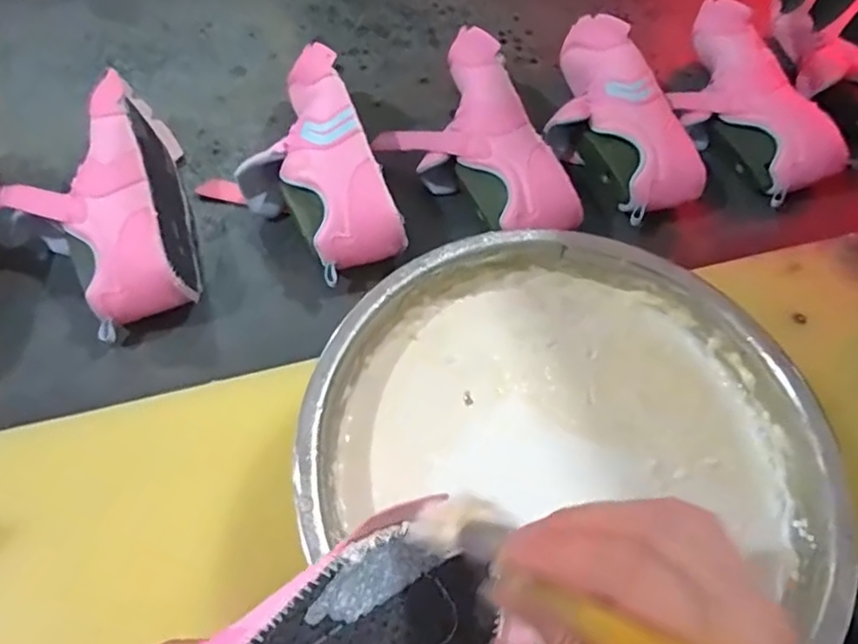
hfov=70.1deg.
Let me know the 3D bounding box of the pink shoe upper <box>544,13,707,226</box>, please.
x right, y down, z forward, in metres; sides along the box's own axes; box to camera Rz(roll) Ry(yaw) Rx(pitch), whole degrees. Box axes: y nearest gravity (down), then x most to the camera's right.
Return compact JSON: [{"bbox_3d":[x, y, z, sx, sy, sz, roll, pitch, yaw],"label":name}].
[{"bbox_3d":[0.192,-0.234,0.702,0.117,0.095,0.283,-15,62,-13],"label":"pink shoe upper"}]

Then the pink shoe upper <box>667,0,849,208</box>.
[{"bbox_3d":[0.355,-0.264,0.720,0.127,0.079,0.284,-19,63,-15],"label":"pink shoe upper"}]

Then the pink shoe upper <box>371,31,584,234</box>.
[{"bbox_3d":[0.035,-0.190,0.655,0.143,0.089,0.275,-17,63,-14],"label":"pink shoe upper"}]

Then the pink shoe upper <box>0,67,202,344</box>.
[{"bbox_3d":[-0.298,-0.109,0.574,0.181,0.085,0.240,-32,67,-21],"label":"pink shoe upper"}]

